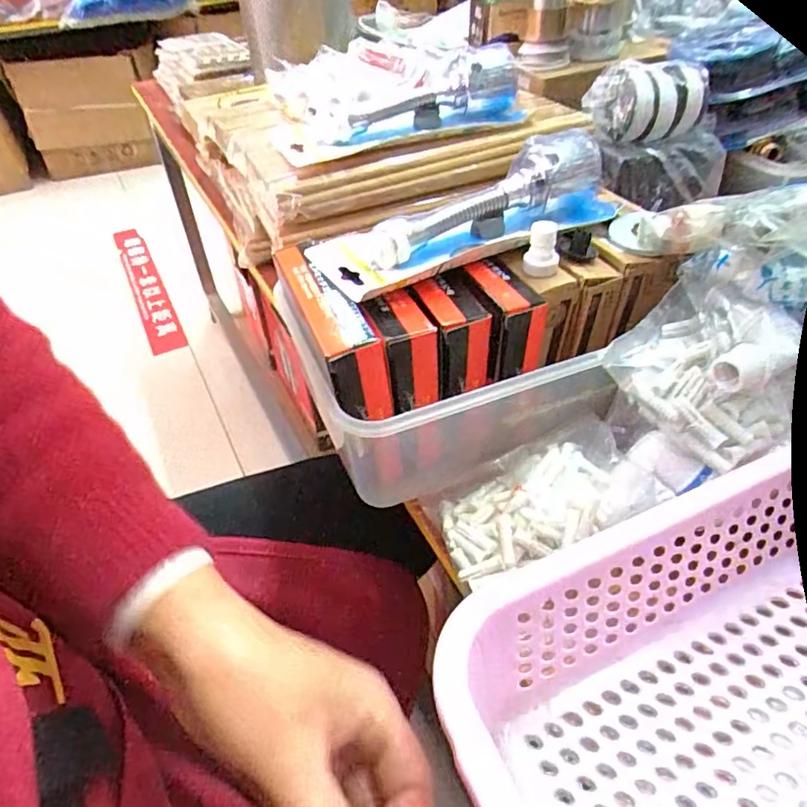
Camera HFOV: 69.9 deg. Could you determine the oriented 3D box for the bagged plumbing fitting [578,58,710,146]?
[{"bbox_3d":[0.220,-0.278,0.526,0.096,0.057,0.062,-20,45,-17],"label":"bagged plumbing fitting"}]

